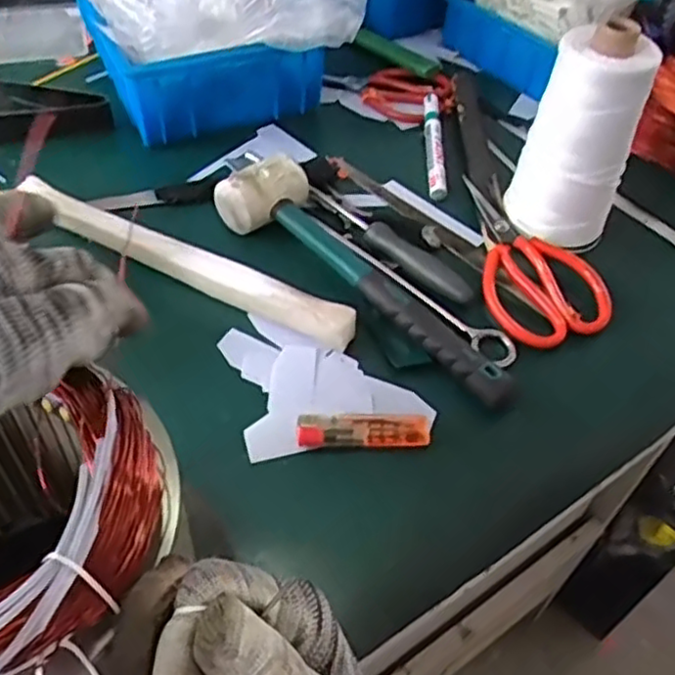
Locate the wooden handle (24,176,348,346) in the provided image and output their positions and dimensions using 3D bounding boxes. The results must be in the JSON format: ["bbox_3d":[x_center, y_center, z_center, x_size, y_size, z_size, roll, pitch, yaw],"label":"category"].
[{"bbox_3d":[-0.121,-0.056,0.533,0.290,0.032,0.028,23,51,15],"label":"wooden handle"}]

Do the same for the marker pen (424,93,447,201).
[{"bbox_3d":[0.091,-0.184,0.650,0.017,0.016,0.146,4,48,-1],"label":"marker pen"}]

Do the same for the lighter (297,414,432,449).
[{"bbox_3d":[0.018,0.061,0.453,0.085,0.010,0.021,1,48,-3],"label":"lighter"}]

